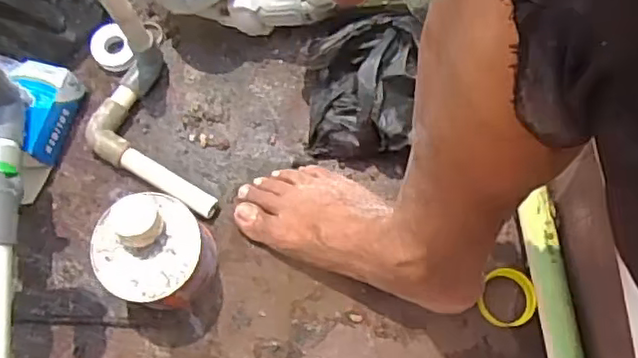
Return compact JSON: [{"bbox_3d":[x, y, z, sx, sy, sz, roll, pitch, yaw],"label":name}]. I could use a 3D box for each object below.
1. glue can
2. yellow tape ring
[{"bbox_3d":[-0.156,0.071,0.608,0.100,0.113,0.096,-1,73,2],"label":"glue can"},{"bbox_3d":[0.188,0.119,0.637,0.060,0.025,0.057,-1,73,2],"label":"yellow tape ring"}]

